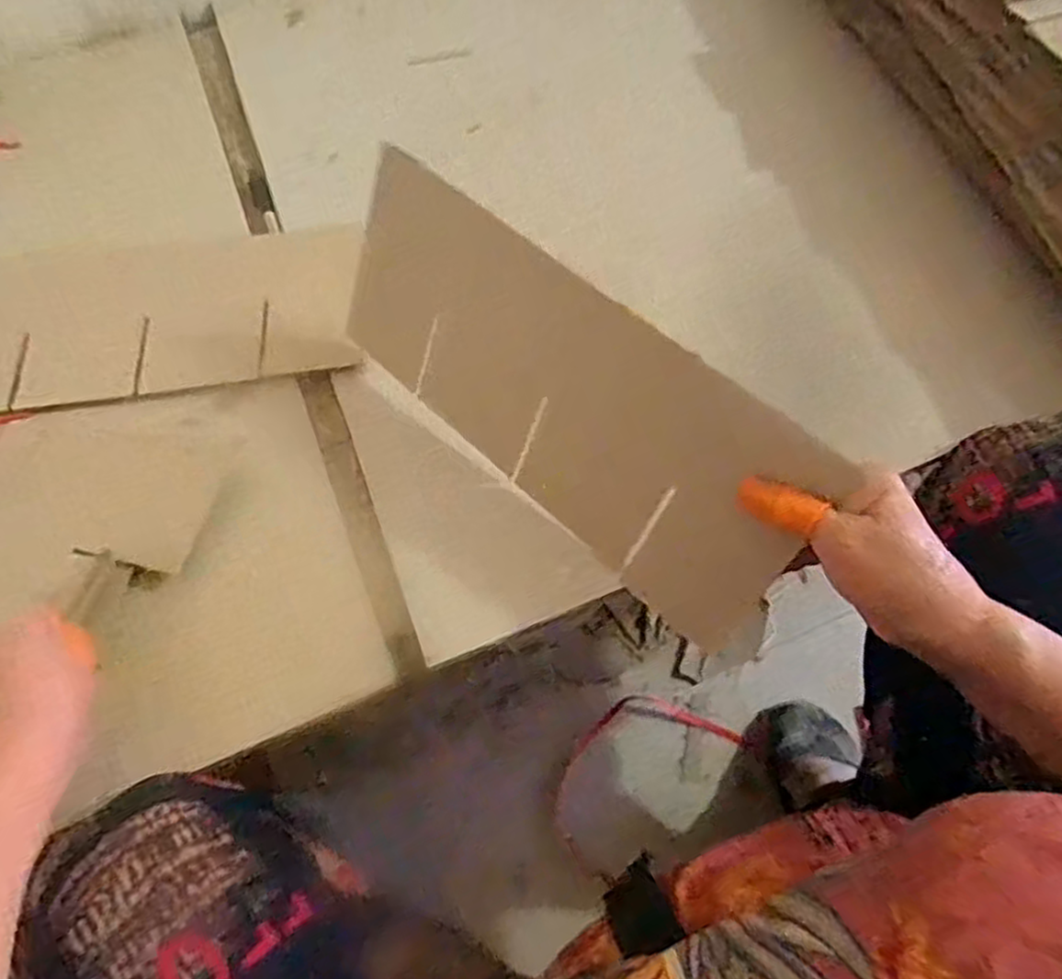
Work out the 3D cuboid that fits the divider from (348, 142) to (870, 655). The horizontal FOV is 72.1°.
[{"bbox_3d":[0.011,-0.057,0.450,0.338,0.152,0.011,42,43,16],"label":"divider"}]

